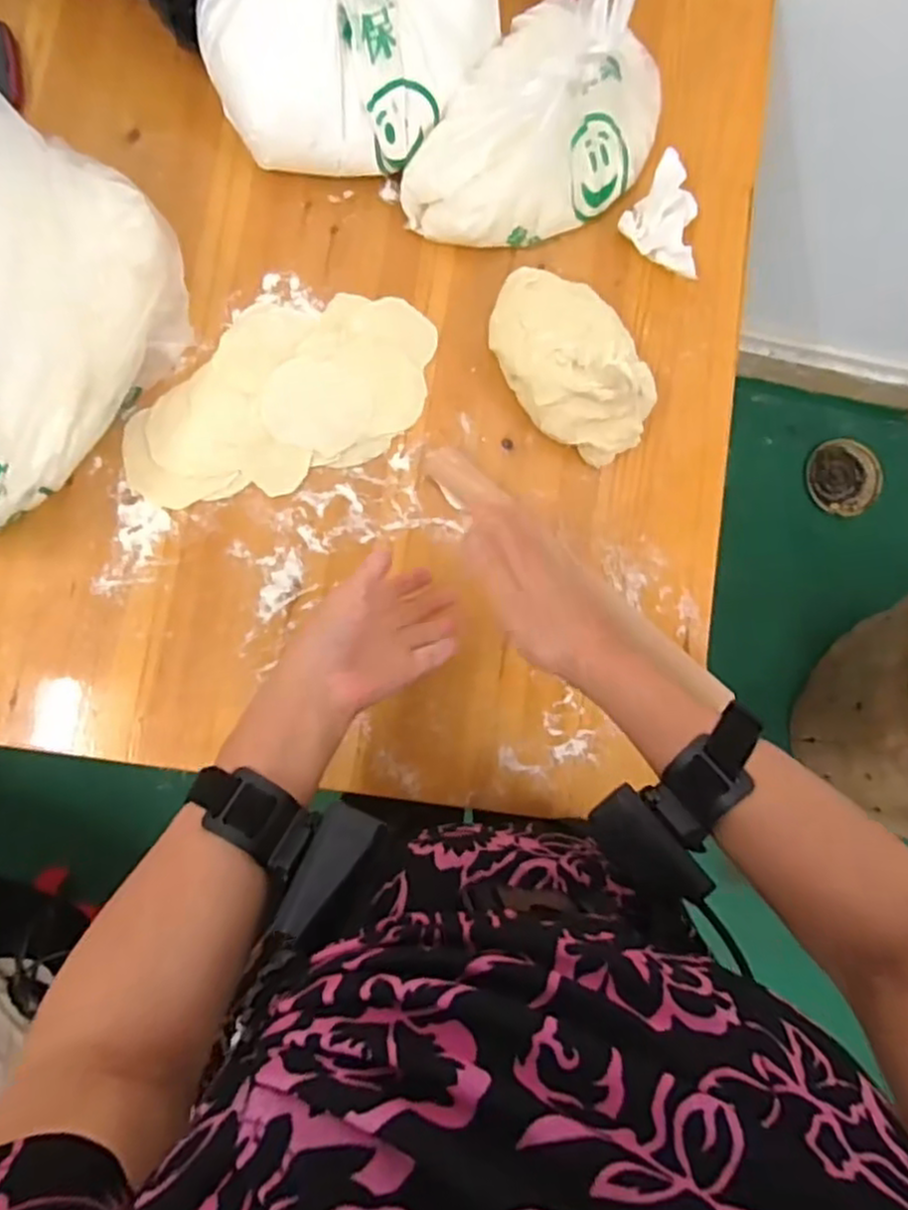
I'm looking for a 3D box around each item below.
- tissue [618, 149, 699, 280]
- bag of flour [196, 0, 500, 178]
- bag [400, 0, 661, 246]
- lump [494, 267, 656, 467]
[{"bbox_3d":[0.184,-0.318,0.601,0.077,0.041,0.065,38,83,0],"label":"tissue"},{"bbox_3d":[-0.074,-0.426,0.514,0.223,0.196,0.145,-1,84,-3],"label":"bag of flour"},{"bbox_3d":[0.078,-0.383,0.535,0.146,0.163,0.224,36,83,0],"label":"bag"},{"bbox_3d":[0.091,-0.191,0.565,0.097,0.068,0.161,-34,88,-7],"label":"lump"}]

